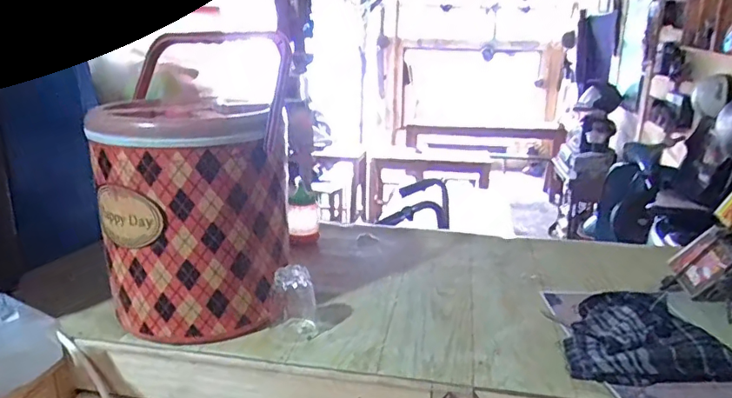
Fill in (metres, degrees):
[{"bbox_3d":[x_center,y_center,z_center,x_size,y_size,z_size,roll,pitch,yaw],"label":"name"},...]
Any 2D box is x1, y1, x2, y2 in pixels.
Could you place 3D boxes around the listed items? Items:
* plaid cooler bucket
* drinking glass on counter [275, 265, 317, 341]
[{"bbox_3d":[-0.264,-0.018,0.820,0.256,0.378,0.300,-6,20,-21],"label":"plaid cooler bucket"},{"bbox_3d":[-0.103,0.149,0.778,0.062,0.091,0.061,-1,19,-6],"label":"drinking glass on counter"}]

